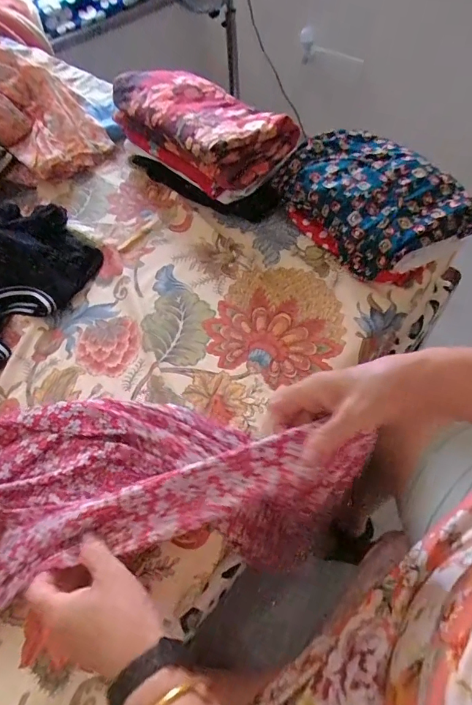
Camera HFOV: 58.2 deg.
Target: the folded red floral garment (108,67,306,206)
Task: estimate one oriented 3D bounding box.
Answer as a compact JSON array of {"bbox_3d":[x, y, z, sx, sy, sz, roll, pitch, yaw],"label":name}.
[{"bbox_3d":[-0.070,-0.379,0.699,0.146,0.080,0.344,-39,61,-20],"label":"folded red floral garment"}]

